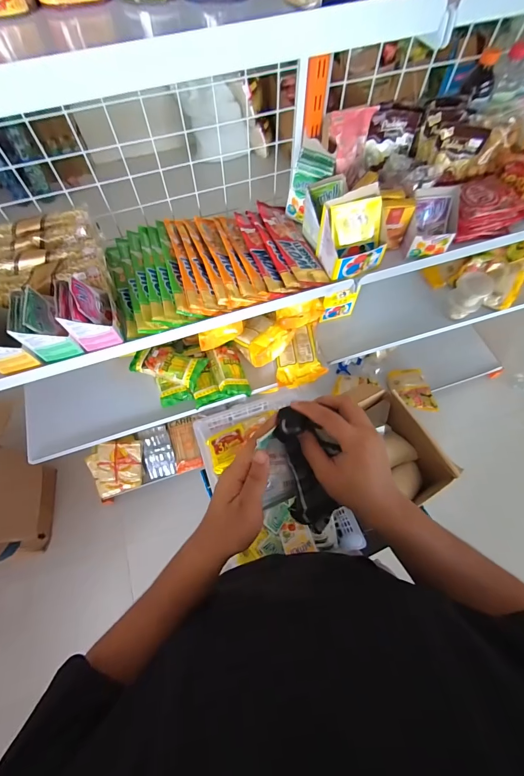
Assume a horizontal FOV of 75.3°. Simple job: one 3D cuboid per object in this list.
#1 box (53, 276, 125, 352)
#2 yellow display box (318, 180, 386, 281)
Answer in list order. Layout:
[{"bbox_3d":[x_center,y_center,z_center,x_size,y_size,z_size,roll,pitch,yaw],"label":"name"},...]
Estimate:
[{"bbox_3d":[-0.302,-0.136,0.599,0.075,0.093,0.092,-20,66,-8],"label":"box"},{"bbox_3d":[0.177,-0.297,0.658,0.113,0.112,0.095,-22,66,-9],"label":"yellow display box"}]

